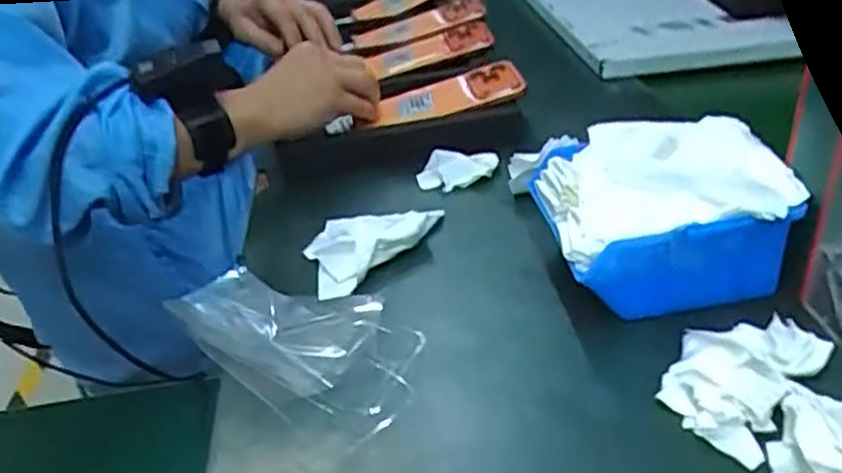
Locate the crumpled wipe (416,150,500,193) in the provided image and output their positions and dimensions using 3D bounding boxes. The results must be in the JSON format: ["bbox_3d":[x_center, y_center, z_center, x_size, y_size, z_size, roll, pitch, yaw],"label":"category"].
[{"bbox_3d":[0.033,-0.057,0.602,0.067,0.029,0.025,-12,33,-11],"label":"crumpled wipe"}]

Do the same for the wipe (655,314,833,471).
[{"bbox_3d":[0.165,0.075,0.381,0.060,0.031,0.083,25,44,37],"label":"wipe"}]

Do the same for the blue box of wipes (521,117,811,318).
[{"bbox_3d":[0.150,-0.010,0.457,0.134,0.093,0.109,-7,34,-2],"label":"blue box of wipes"}]

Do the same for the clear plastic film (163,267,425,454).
[{"bbox_3d":[-0.080,0.063,0.461,0.184,0.030,0.102,24,43,36],"label":"clear plastic film"}]

